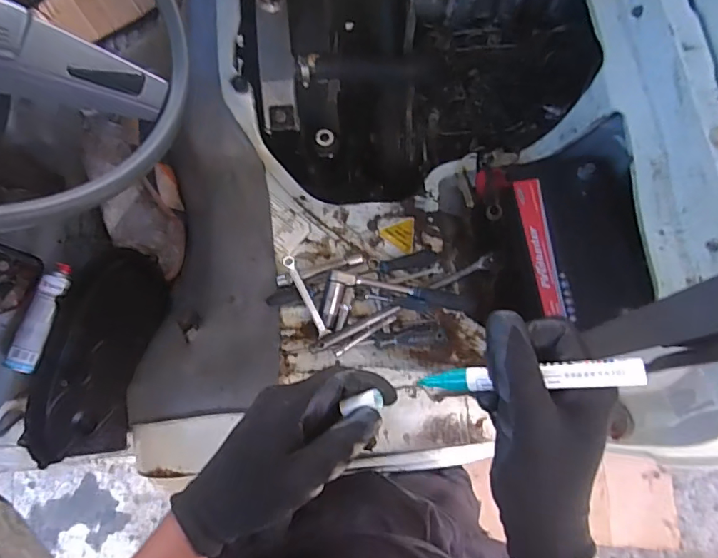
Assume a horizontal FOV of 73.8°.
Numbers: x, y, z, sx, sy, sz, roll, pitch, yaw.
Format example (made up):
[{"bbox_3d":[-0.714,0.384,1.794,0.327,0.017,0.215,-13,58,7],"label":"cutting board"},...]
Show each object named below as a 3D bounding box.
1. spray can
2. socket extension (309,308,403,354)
[{"bbox_3d":[-0.632,0.077,0.956,0.052,0.042,0.224,15,76,4],"label":"spray can"},{"bbox_3d":[-0.004,0.078,0.767,0.158,0.012,0.018,-26,77,-7],"label":"socket extension"}]

